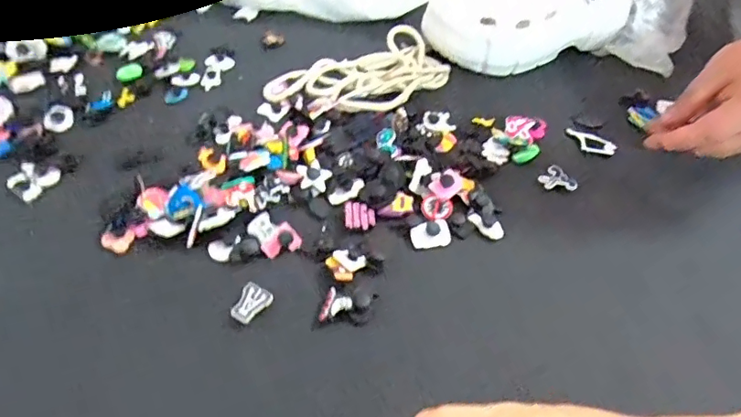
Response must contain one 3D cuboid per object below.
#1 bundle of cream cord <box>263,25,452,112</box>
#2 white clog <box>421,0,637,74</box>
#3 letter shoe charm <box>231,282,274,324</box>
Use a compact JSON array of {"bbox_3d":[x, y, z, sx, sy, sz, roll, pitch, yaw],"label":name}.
[{"bbox_3d":[-0.007,-0.133,0.527,0.182,0.024,0.097,-23,53,-24],"label":"bundle of cream cord"},{"bbox_3d":[0.187,-0.235,0.571,0.245,0.096,0.110,-24,54,-25],"label":"white clog"},{"bbox_3d":[-0.080,0.064,0.349,0.021,0.004,0.028,21,49,14],"label":"letter shoe charm"}]

